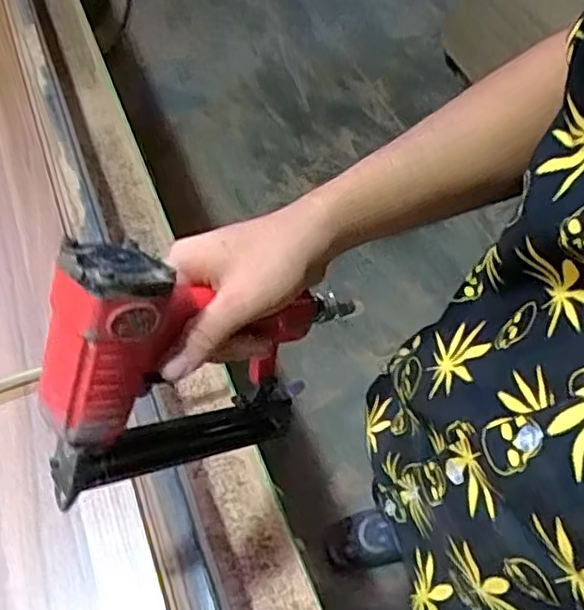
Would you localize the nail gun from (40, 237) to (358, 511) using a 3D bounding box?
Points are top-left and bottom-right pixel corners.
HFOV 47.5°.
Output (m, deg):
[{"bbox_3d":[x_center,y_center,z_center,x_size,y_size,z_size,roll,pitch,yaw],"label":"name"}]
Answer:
[{"bbox_3d":[-0.062,0.046,0.463,0.065,0.164,0.251,40,23,32],"label":"nail gun"}]

